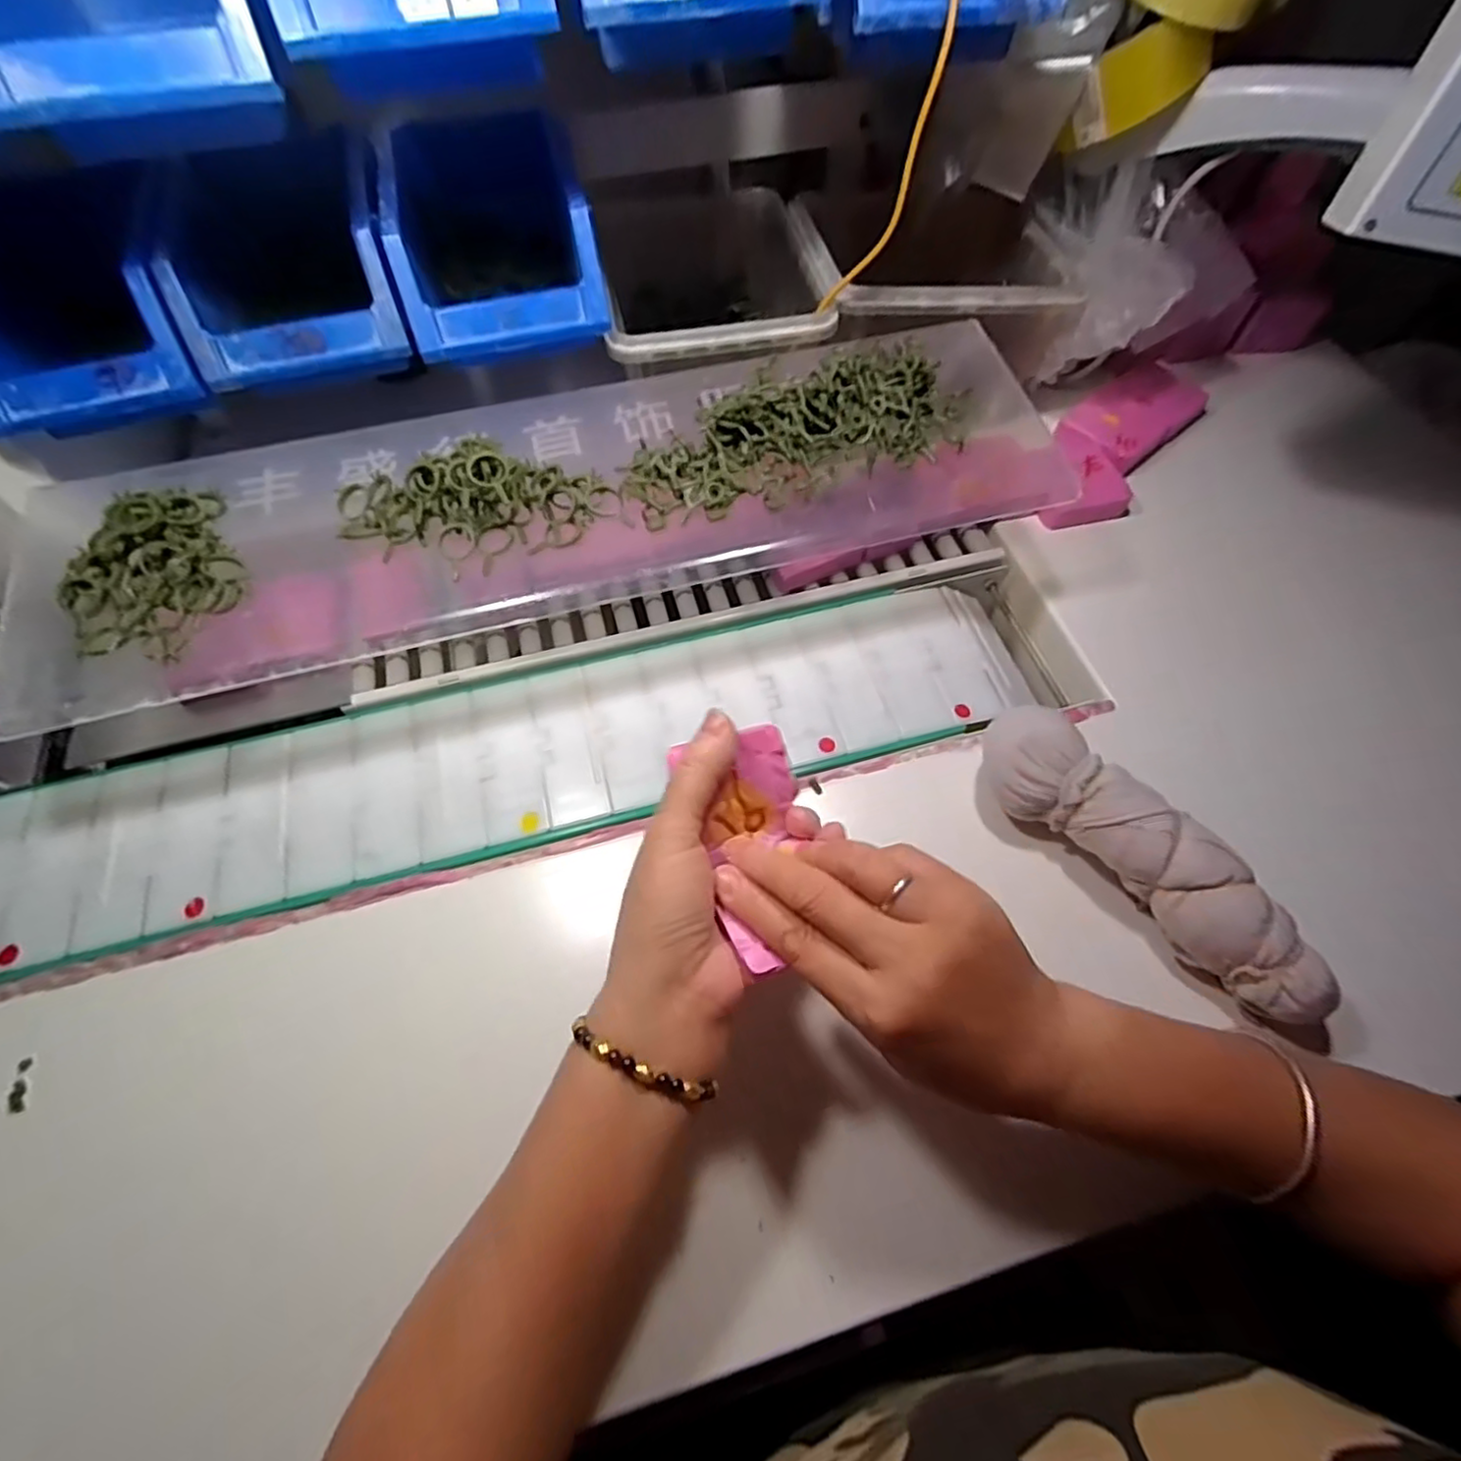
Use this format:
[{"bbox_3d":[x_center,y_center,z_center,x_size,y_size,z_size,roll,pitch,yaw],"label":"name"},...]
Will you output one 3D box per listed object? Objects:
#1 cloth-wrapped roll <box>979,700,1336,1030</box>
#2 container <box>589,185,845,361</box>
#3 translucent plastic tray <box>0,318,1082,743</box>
[{"bbox_3d":[0.227,0.066,0.364,0.047,0.054,0.199,-40,68,-20],"label":"cloth-wrapped roll"},{"bbox_3d":[-0.015,-0.333,0.525,0.158,0.094,0.205,-8,61,-4],"label":"container"},{"bbox_3d":[-0.068,-0.161,0.405,0.644,0.046,0.180,-14,60,-8],"label":"translucent plastic tray"}]

